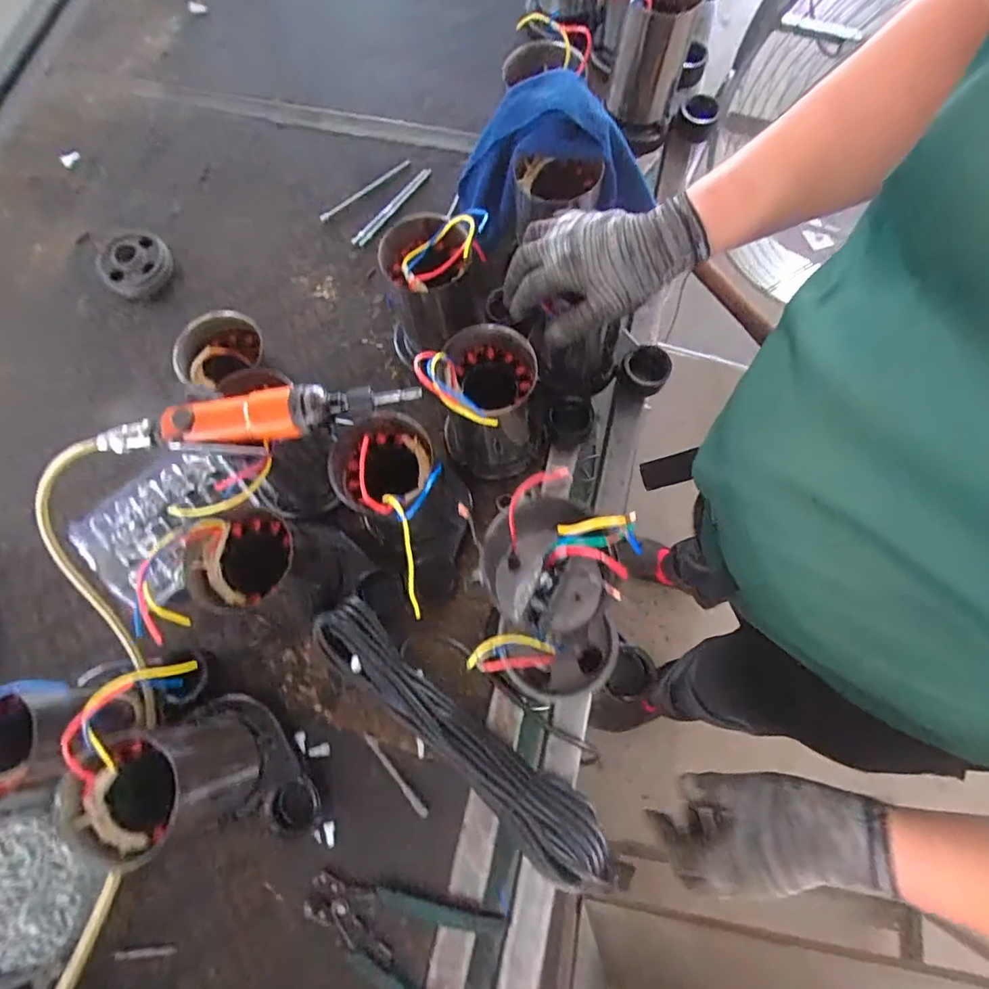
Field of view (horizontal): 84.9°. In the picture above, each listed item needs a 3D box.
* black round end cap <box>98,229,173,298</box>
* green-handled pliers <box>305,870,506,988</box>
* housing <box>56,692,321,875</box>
[{"bbox_3d":[-0.492,-0.317,0.740,0.092,0.031,0.089,0,74,1],"label":"black round end cap"},{"bbox_3d":[-0.095,0.416,0.509,0.176,0.019,0.112,24,76,8],"label":"green-handled pliers"},{"bbox_3d":[-0.252,0.248,0.477,0.156,0.182,0.117,2,74,2],"label":"housing"}]

